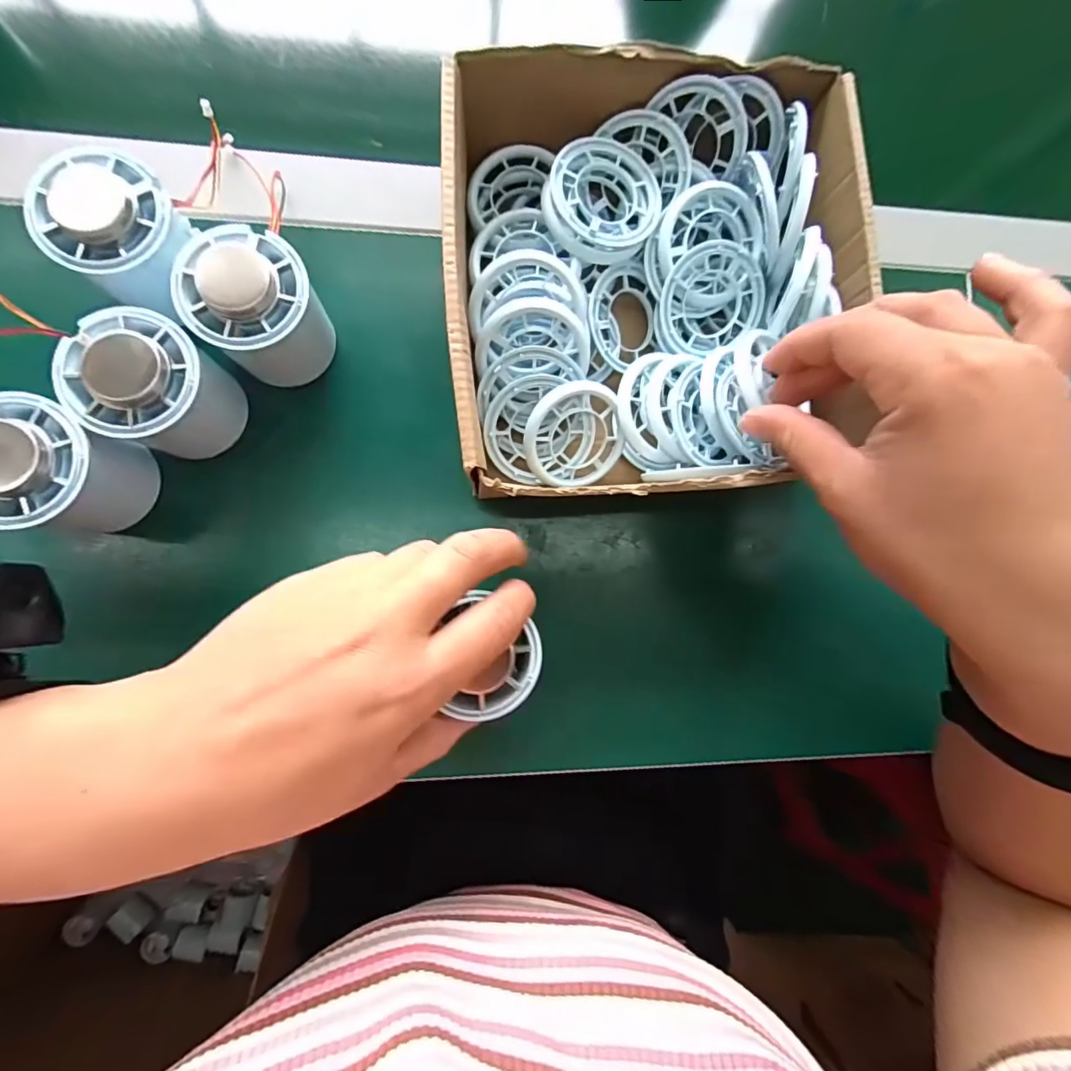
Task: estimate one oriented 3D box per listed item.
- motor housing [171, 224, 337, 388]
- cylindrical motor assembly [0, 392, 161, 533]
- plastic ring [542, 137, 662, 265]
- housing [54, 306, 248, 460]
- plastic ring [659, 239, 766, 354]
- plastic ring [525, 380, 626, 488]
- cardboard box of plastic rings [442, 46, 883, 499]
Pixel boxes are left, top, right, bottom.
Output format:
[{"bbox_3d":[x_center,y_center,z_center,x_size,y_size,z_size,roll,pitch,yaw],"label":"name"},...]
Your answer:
[{"bbox_3d":[-0.130,-0.107,0.234,0.051,0.056,0.050,0,85,-6],"label":"motor housing"},{"bbox_3d":[-0.211,-0.028,0.220,0.046,0.062,0.052,13,84,-5],"label":"cylindrical motor assembly"},{"bbox_3d":[0.034,-0.170,0.245,0.056,0.009,0.058,0,85,-6],"label":"plastic ring"},{"bbox_3d":[-0.172,-0.067,0.226,0.050,0.060,0.052,0,85,-6],"label":"housing"},{"bbox_3d":[0.093,-0.127,0.262,0.056,0.013,0.052,-4,113,-8],"label":"plastic ring"},{"bbox_3d":[0.021,-0.050,0.255,0.052,0.010,0.057,-10,120,-17],"label":"plastic ring"},{"bbox_3d":[0.054,-0.119,0.241,0.202,0.066,0.209,-3,86,-6],"label":"cardboard box of plastic rings"}]

